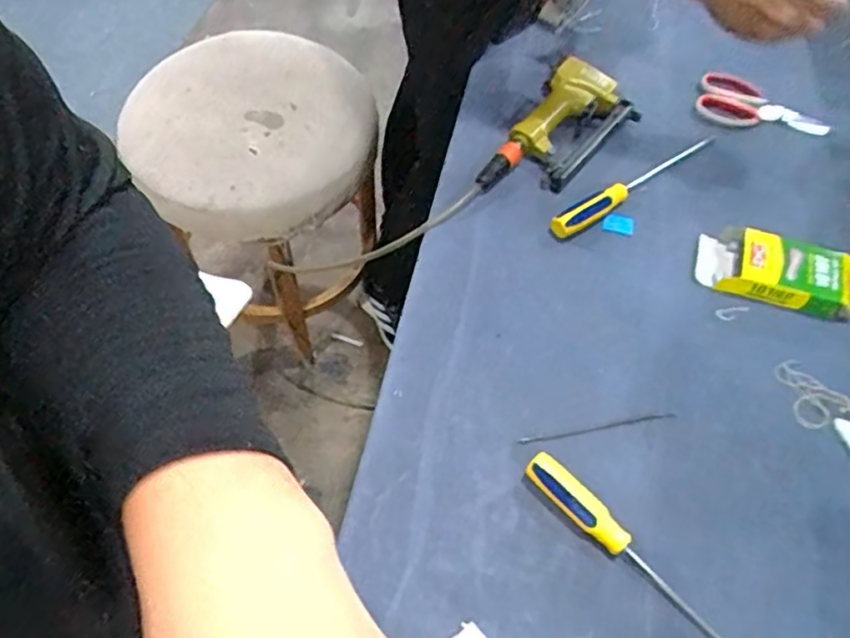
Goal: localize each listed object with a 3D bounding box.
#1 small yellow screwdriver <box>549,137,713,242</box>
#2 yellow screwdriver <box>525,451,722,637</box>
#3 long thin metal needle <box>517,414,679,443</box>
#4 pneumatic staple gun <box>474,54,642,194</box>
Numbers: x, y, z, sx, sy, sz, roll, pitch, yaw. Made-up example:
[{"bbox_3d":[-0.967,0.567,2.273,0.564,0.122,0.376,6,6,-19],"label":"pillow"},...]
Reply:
[{"bbox_3d":[0.267,-0.171,0.842,0.256,0.035,0.034,-31,63,-16],"label":"small yellow screwdriver"},{"bbox_3d":[0.190,0.219,0.609,0.028,0.029,0.248,-39,65,-20],"label":"yellow screwdriver"},{"bbox_3d":[0.177,0.112,0.687,0.166,0.006,0.008,-10,59,-5],"label":"long thin metal needle"},{"bbox_3d":[0.177,-0.238,0.870,0.123,0.061,0.227,31,64,18],"label":"pneumatic staple gun"}]

